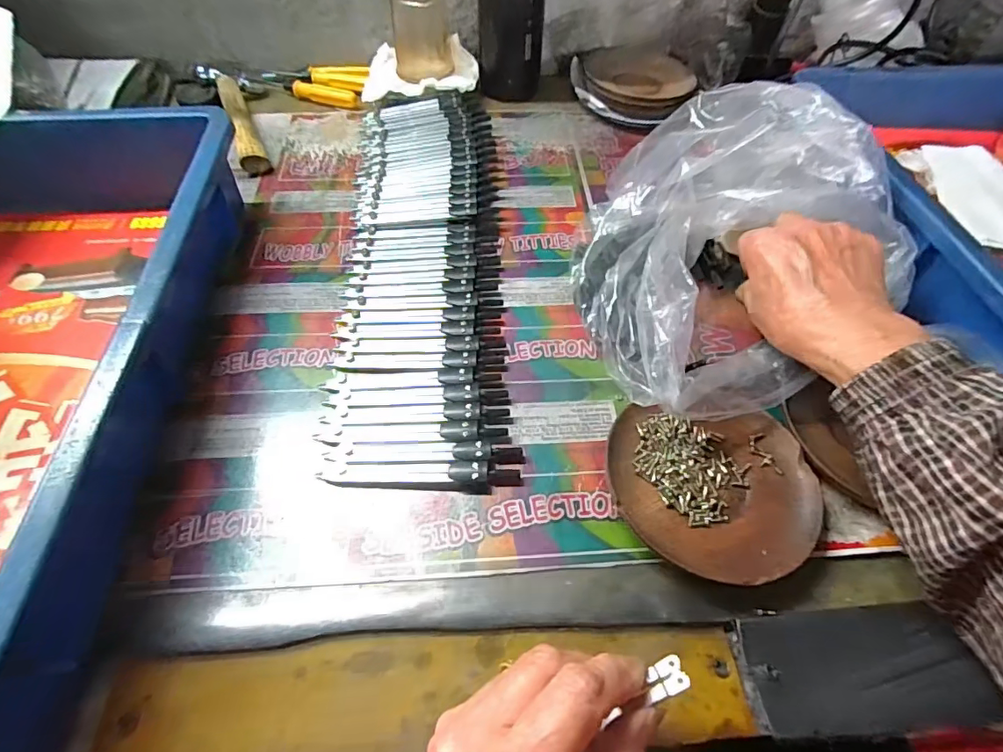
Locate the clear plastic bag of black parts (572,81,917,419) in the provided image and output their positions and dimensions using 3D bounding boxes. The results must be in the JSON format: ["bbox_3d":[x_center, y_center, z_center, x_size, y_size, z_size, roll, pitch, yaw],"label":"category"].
[{"bbox_3d":[0.136,-0.094,0.331,0.204,0.115,0.203,-30,62,-19],"label":"clear plastic bag of black parts"}]

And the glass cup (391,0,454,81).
[{"bbox_3d":[-0.079,-0.345,0.491,0.057,0.076,0.059,-5,57,-5],"label":"glass cup"}]

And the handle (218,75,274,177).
[{"bbox_3d":[-0.244,-0.239,0.470,0.023,0.027,0.131,-20,59,-14],"label":"handle"}]

